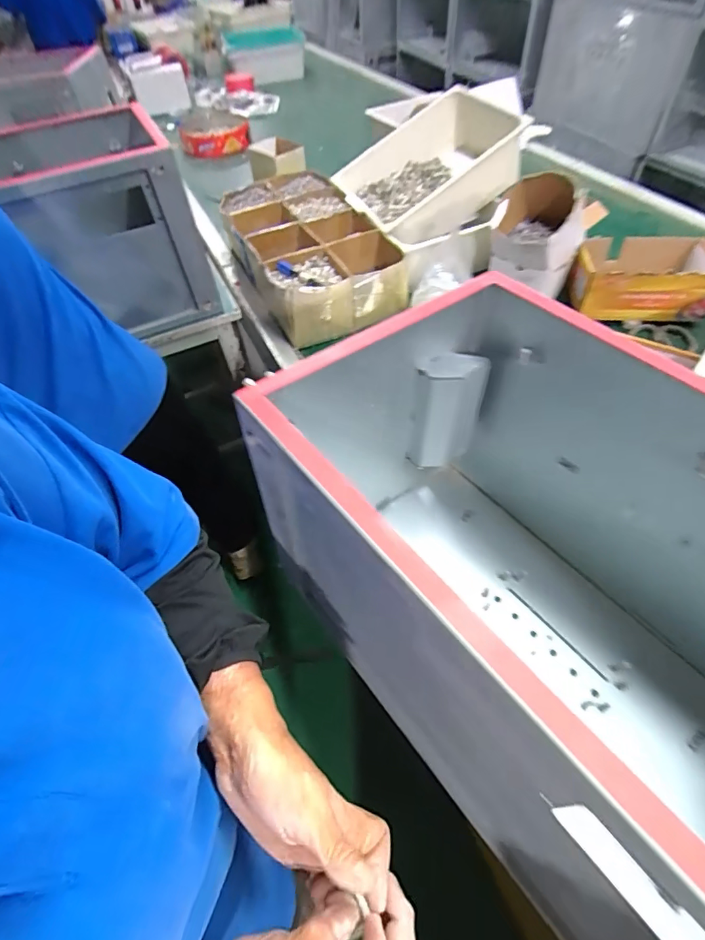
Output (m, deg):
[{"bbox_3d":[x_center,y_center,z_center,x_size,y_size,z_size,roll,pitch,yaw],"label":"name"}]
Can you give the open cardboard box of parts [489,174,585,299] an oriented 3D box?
[{"bbox_3d":[0.360,-0.460,0.892,0.159,0.139,0.145,14,55,15],"label":"open cardboard box of parts"}]

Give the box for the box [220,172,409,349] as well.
[{"bbox_3d":[-0.113,-0.499,1.025,0.272,0.107,0.529,-24,54,-13],"label":"box"}]

